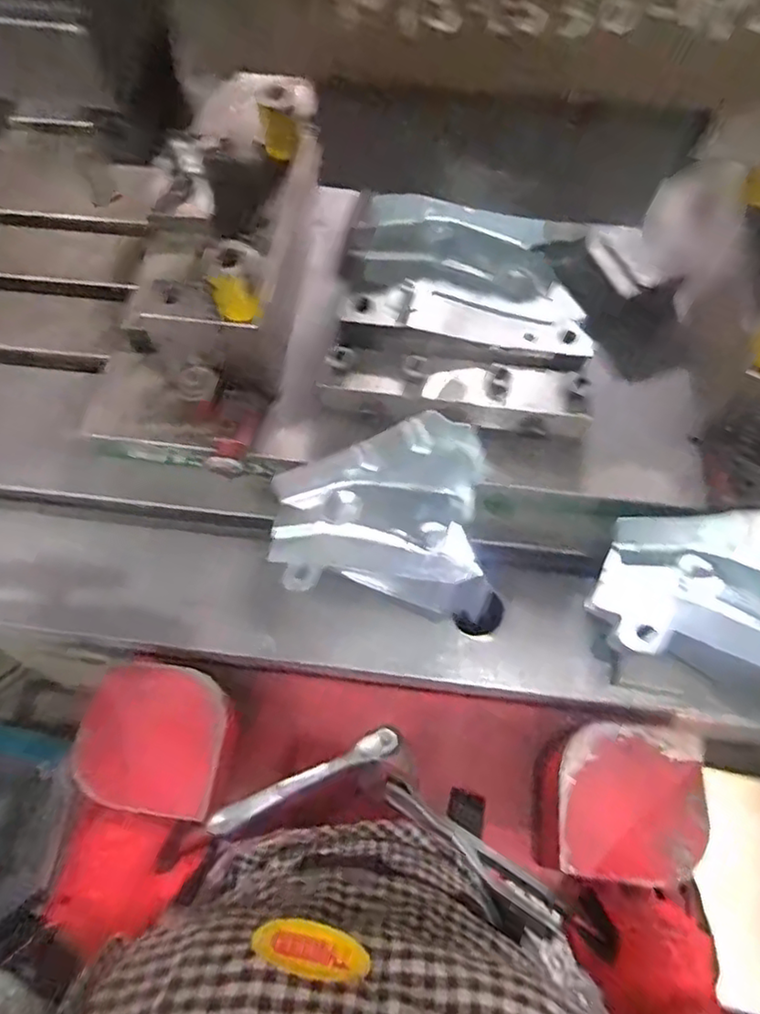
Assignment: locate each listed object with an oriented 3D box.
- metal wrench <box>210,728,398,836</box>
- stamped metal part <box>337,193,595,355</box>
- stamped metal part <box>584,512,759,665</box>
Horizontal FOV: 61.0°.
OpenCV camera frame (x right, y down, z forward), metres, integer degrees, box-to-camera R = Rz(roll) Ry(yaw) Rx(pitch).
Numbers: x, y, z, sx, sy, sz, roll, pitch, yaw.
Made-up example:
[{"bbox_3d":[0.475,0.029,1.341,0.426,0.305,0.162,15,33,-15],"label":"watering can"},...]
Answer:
[{"bbox_3d":[-0.062,0.232,0.548,0.163,0.015,0.021,-20,67,-17],"label":"metal wrench"},{"bbox_3d":[0.091,-0.238,0.654,0.248,0.045,0.163,7,65,3],"label":"stamped metal part"},{"bbox_3d":[0.303,0.083,0.557,0.216,0.079,0.175,7,84,23],"label":"stamped metal part"}]

